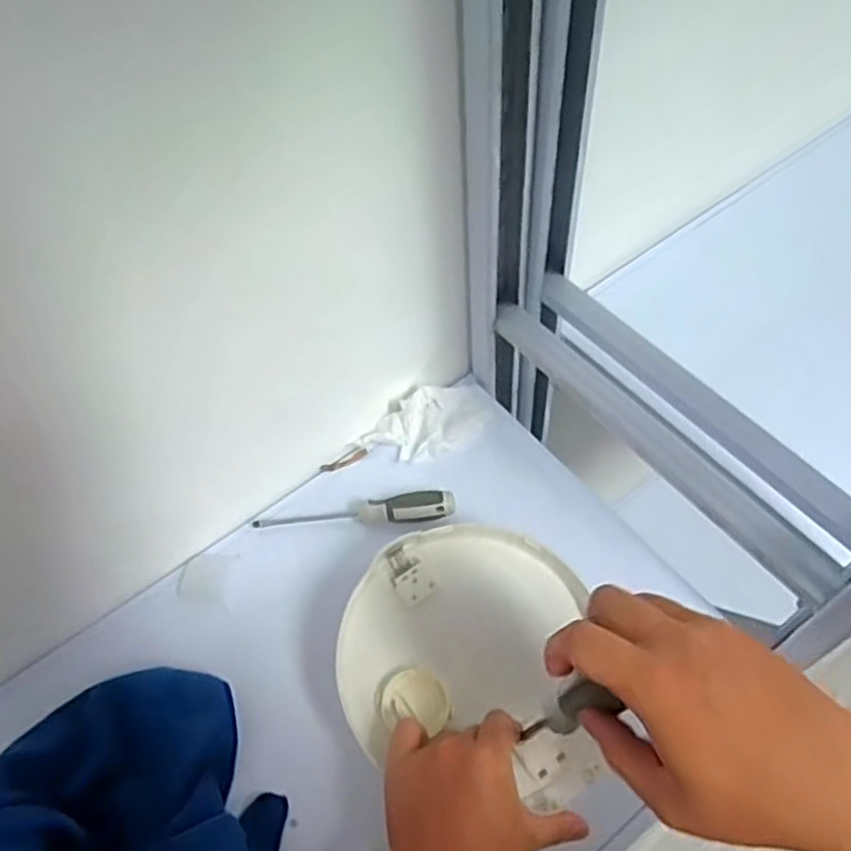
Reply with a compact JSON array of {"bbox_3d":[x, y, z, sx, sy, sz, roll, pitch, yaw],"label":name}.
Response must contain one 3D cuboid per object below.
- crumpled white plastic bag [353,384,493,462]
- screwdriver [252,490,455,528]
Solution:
[{"bbox_3d":[0.002,-0.002,0.691,0.133,0.034,0.071,-29,59,-14],"label":"crumpled white plastic bag"},{"bbox_3d":[-0.065,0.077,0.652,0.182,0.028,0.027,0,56,4],"label":"screwdriver"}]

